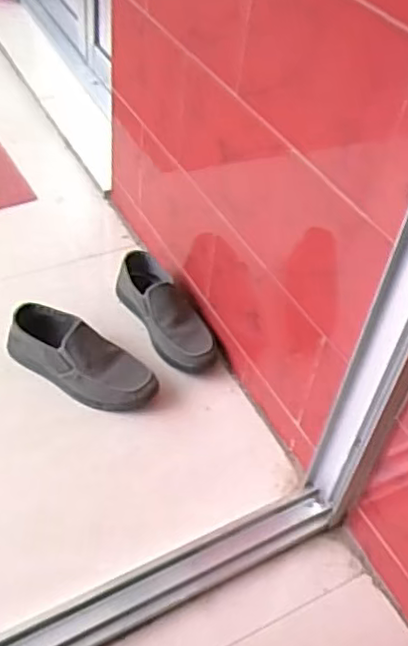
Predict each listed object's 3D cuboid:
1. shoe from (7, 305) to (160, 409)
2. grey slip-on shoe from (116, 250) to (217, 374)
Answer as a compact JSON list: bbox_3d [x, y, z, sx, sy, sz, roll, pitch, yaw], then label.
[{"bbox_3d":[-0.209,0.062,1.123,0.260,0.094,0.110,31,49,22],"label":"shoe"},{"bbox_3d":[-0.063,-0.030,1.216,0.107,0.111,0.258,-19,51,-25],"label":"grey slip-on shoe"}]

